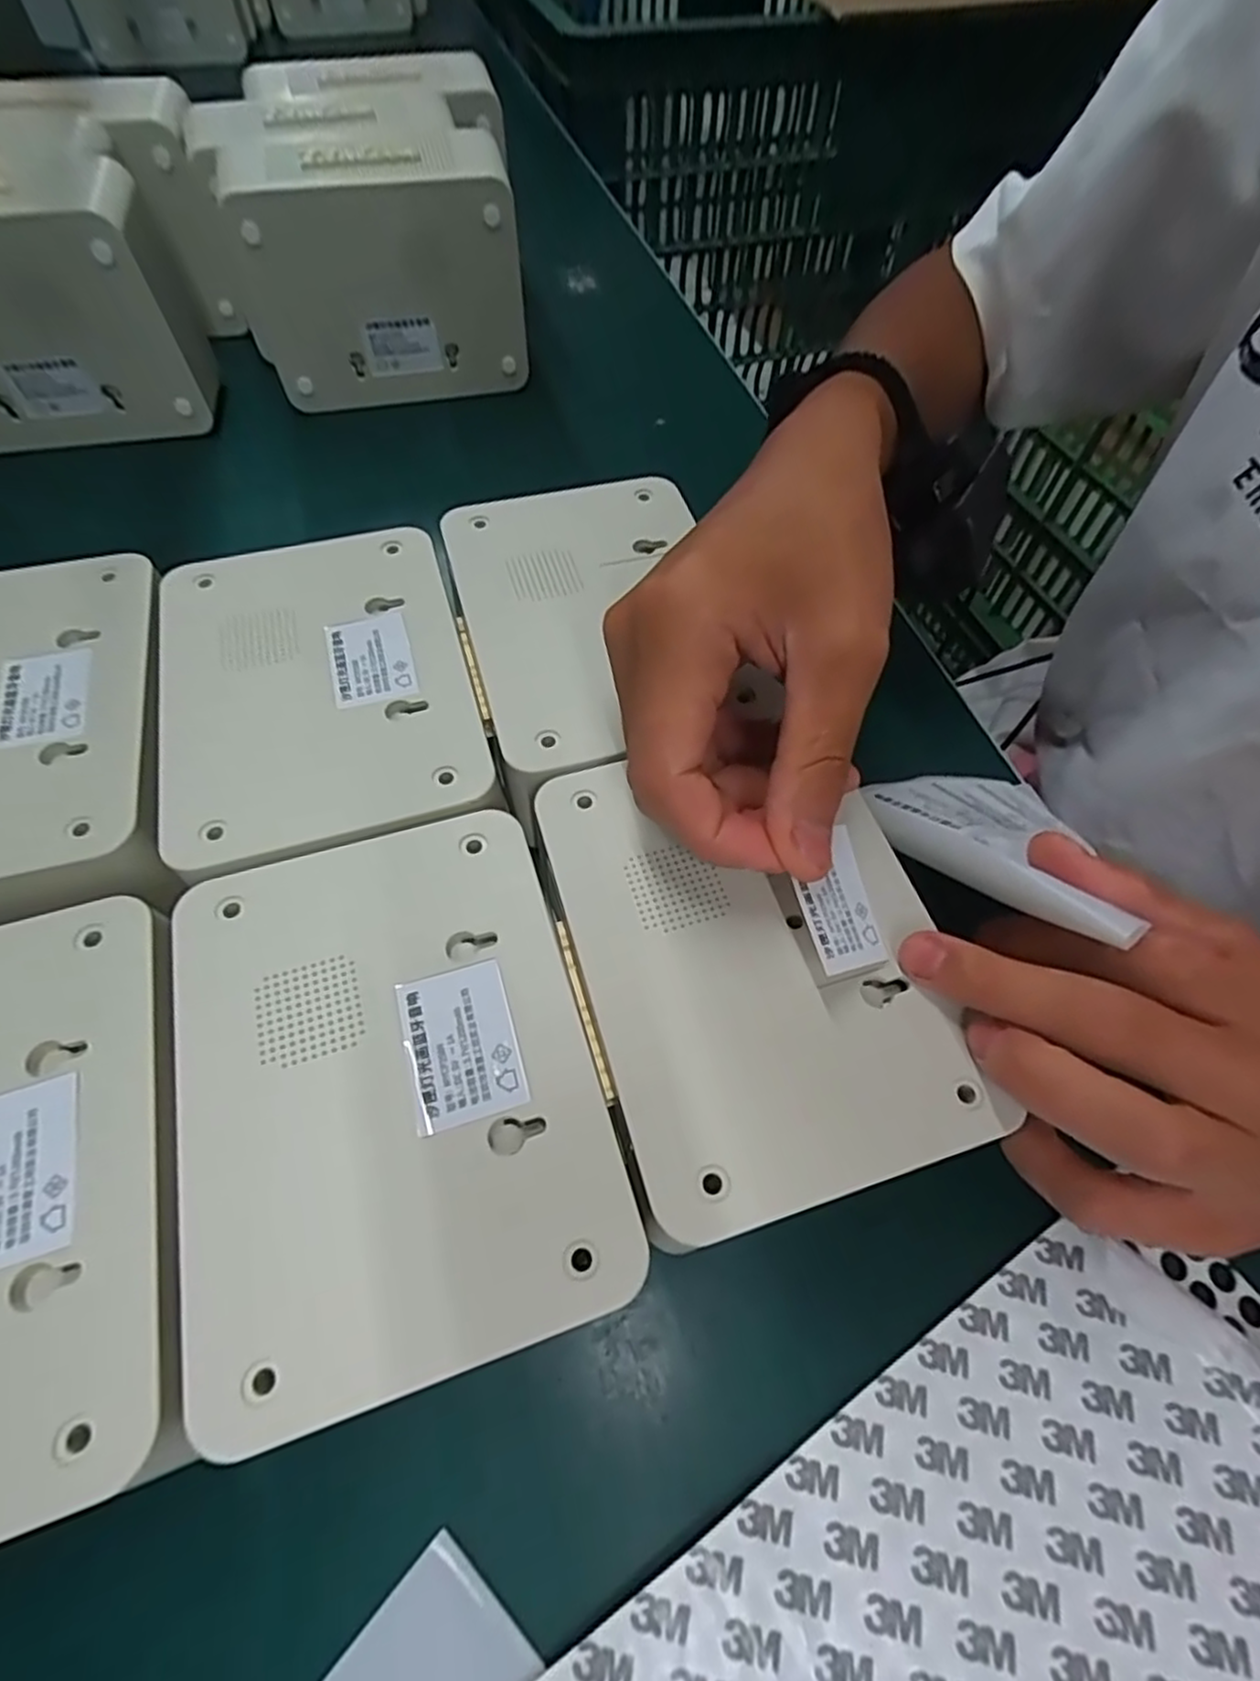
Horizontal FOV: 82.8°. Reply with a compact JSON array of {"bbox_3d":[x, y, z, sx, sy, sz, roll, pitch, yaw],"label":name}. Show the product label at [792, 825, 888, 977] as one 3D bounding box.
[{"bbox_3d":[0.058,0.017,0.202,0.026,0.004,0.039,-7,73,-33],"label":"product label"}]

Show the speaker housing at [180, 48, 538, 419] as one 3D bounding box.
[{"bbox_3d":[-0.152,-0.365,0.430,0.170,0.111,0.161,-11,61,-8],"label":"speaker housing"}]

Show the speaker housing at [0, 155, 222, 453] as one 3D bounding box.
[{"bbox_3d":[-0.309,-0.279,0.374,0.154,0.106,0.066,-9,61,-7],"label":"speaker housing"}]

